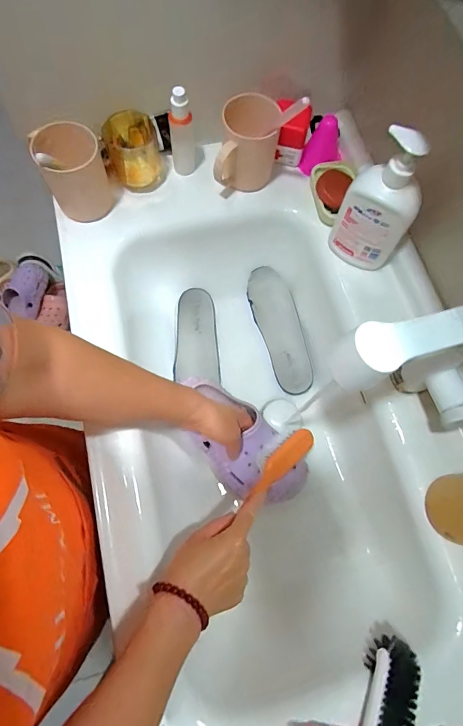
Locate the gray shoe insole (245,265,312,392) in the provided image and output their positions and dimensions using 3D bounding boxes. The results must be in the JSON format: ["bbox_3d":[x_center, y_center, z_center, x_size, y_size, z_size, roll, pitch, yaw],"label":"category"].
[{"bbox_3d":[0.088,-0.060,0.667,0.074,0.031,0.231,-19,76,11],"label":"gray shoe insole"}]

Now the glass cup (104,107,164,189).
[{"bbox_3d":[-0.155,-0.340,0.601,0.088,0.076,0.086,-18,73,-8],"label":"glass cup"}]

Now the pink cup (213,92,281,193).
[{"bbox_3d":[0.024,-0.333,0.578,0.087,0.108,0.117,14,71,2],"label":"pink cup"}]

